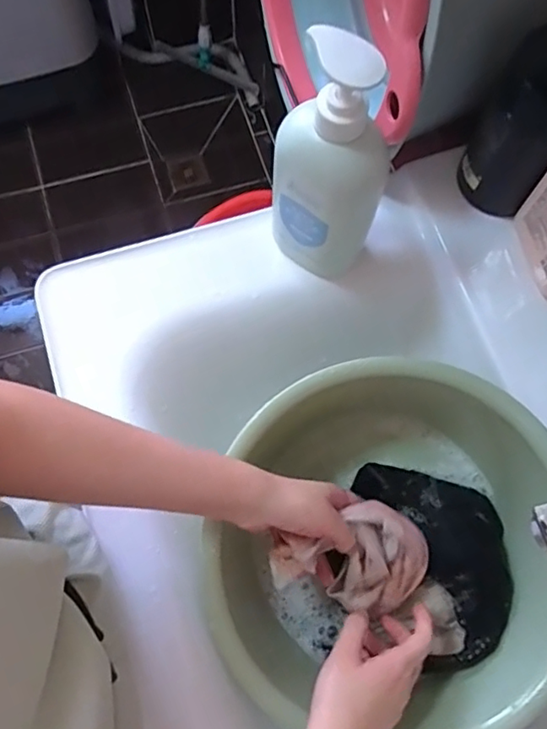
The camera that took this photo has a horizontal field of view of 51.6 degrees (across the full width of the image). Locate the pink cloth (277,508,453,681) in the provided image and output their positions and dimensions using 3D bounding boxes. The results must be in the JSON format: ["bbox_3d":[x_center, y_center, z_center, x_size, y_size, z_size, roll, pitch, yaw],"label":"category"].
[{"bbox_3d":[0.066,0.159,0.477,0.126,0.054,0.086,14,73,2],"label":"pink cloth"}]

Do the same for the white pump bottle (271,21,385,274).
[{"bbox_3d":[0.038,-0.141,0.437,0.086,0.223,0.048,32,74,8],"label":"white pump bottle"}]

